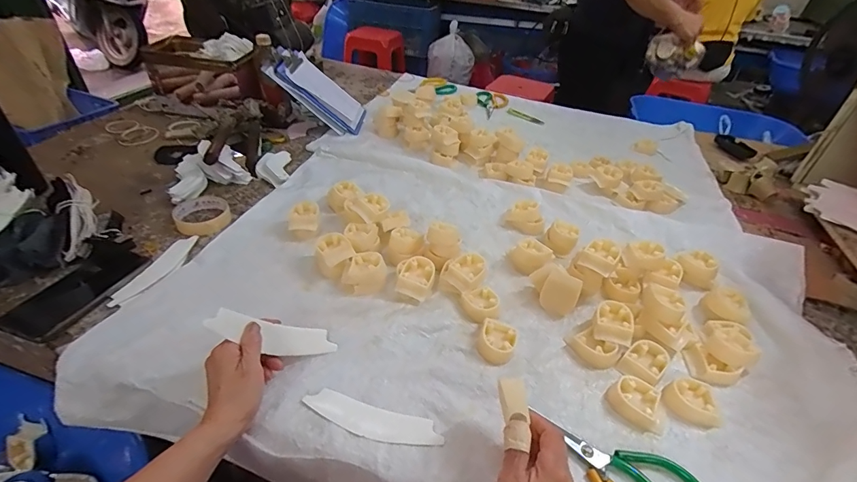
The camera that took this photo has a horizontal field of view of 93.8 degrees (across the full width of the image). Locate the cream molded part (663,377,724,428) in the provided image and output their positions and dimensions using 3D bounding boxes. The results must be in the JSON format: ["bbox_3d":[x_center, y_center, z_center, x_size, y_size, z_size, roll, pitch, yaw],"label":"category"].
[{"bbox_3d":[0.311,0.186,0.470,0.059,0.016,0.049,24,43,24],"label":"cream molded part"}]

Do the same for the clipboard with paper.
[{"bbox_3d":[-0.263,-0.361,0.973,0.243,0.032,0.144,37,43,-20],"label":"clipboard with paper"}]

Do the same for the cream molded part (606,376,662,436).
[{"bbox_3d":[0.242,0.184,0.462,0.061,0.019,0.047,29,46,29],"label":"cream molded part"}]

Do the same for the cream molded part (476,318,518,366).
[{"bbox_3d":[0.086,0.129,0.510,0.046,0.020,0.049,18,41,18],"label":"cream molded part"}]

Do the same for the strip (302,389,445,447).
[{"bbox_3d":[-0.061,0.194,0.432,0.150,0.004,0.036,13,42,8],"label":"strip"}]

